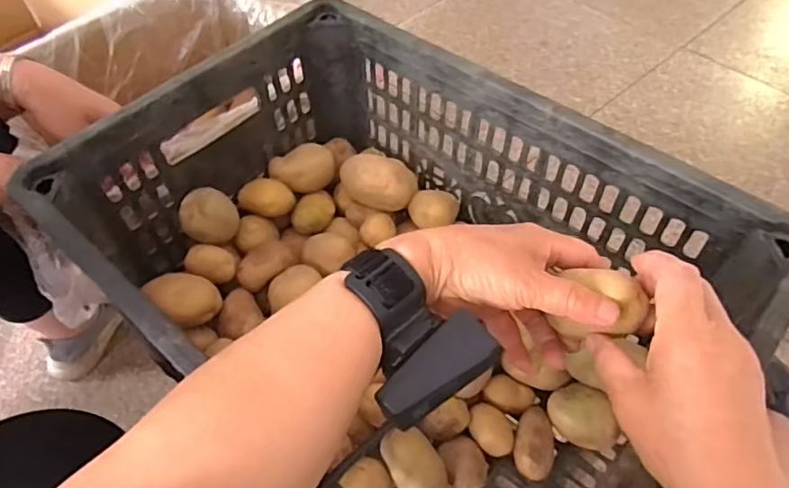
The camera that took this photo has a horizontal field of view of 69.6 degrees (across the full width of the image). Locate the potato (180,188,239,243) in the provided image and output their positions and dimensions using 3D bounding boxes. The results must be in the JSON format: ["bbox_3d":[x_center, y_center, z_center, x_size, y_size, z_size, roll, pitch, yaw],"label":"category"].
[{"bbox_3d":[-0.179,-0.026,0.552,0.052,0.040,0.040,-24,54,-14],"label":"potato"}]

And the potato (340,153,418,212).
[{"bbox_3d":[-0.017,-0.067,0.586,0.078,0.039,0.062,-1,53,0],"label":"potato"}]

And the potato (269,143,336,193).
[{"bbox_3d":[-0.097,-0.079,0.606,0.068,0.041,0.035,-12,52,-5],"label":"potato"}]

